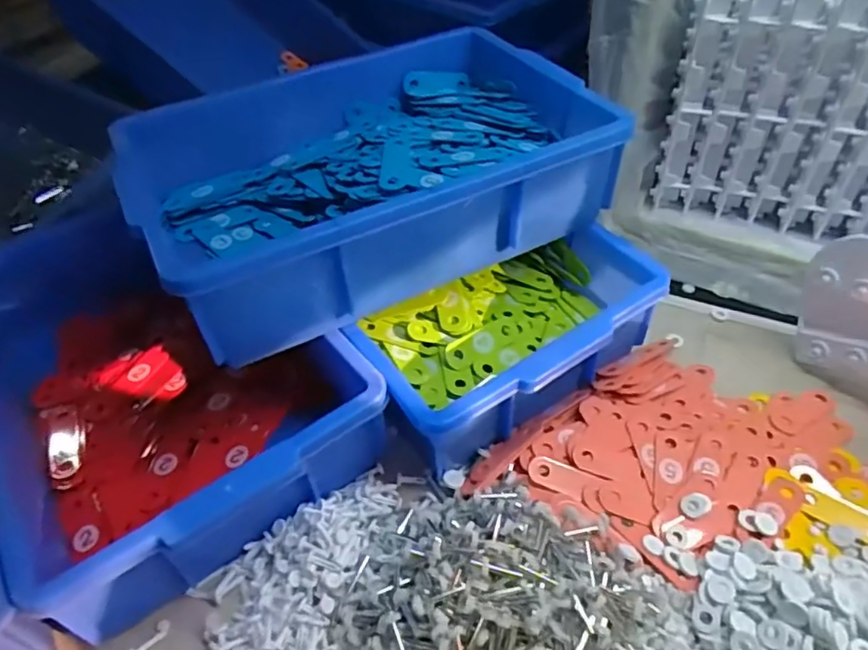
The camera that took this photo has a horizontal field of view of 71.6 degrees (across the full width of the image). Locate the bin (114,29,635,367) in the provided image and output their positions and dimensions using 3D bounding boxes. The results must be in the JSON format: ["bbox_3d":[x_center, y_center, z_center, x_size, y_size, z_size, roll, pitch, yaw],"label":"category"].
[{"bbox_3d":[-0.062,-0.140,0.530,0.362,0.091,0.275,-22,49,-17],"label":"bin"}]

